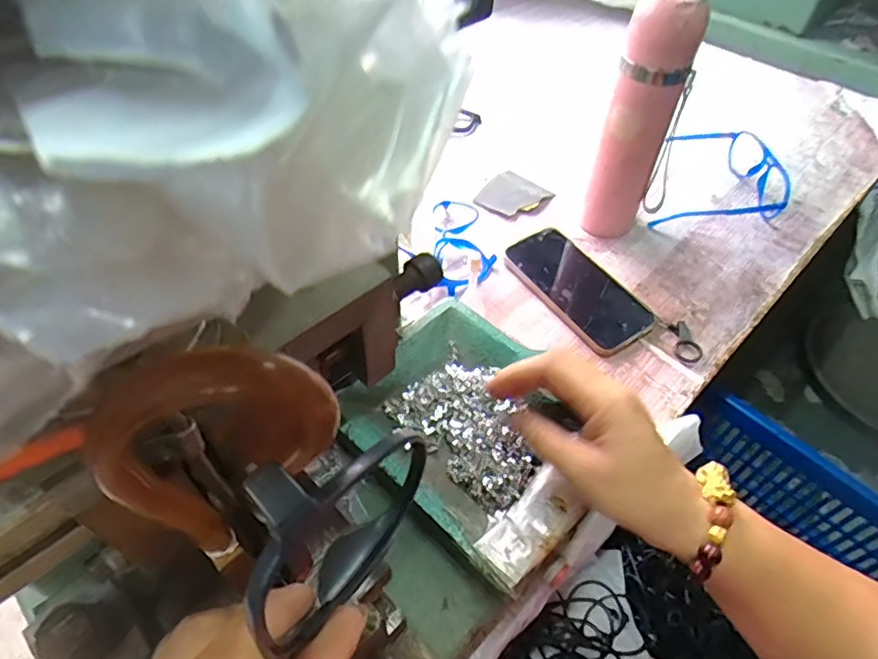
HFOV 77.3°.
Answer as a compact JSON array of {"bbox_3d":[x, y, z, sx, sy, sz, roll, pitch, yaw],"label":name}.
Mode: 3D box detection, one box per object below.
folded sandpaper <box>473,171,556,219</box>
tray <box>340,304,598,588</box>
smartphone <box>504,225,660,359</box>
[{"bbox_3d":[0.091,-0.160,0.654,0.067,0.013,0.079,31,57,21],"label":"folded sandpaper"},{"bbox_3d":[0.028,0.068,0.392,0.181,0.023,0.142,38,60,25],"label":"tray"},{"bbox_3d":[0.143,-0.044,0.558,0.085,0.011,0.157,-28,58,-21],"label":"smartphone"}]

